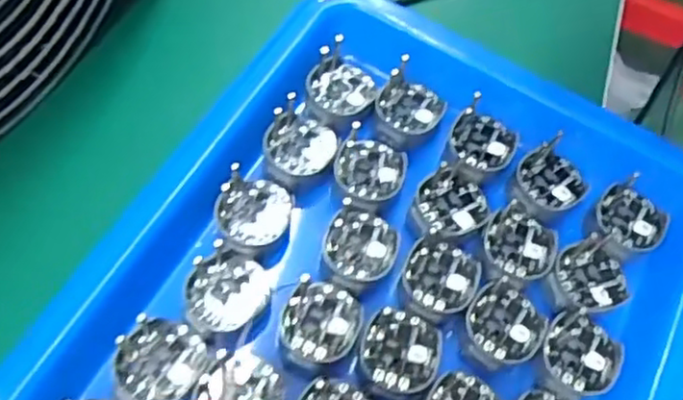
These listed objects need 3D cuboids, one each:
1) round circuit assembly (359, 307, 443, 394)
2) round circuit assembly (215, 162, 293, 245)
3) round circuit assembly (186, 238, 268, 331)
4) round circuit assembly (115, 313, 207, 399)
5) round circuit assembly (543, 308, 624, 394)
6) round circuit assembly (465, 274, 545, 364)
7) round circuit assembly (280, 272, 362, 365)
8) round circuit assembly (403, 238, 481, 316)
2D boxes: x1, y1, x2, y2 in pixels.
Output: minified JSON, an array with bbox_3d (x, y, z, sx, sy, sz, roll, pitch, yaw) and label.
[{"bbox_3d":[0.019,0.048,0.221,0.025,0.004,0.027,2,62,-3],"label":"round circuit assembly"},{"bbox_3d":[-0.030,0.003,0.237,0.024,0.007,0.025,2,62,-3],"label":"round circuit assembly"},{"bbox_3d":[-0.038,0.030,0.224,0.026,0.004,0.027,2,62,-3],"label":"round circuit assembly"},{"bbox_3d":[-0.056,0.049,0.211,0.026,0.004,0.026,2,62,-3],"label":"round circuit assembly"},{"bbox_3d":[0.079,0.051,0.226,0.025,0.004,0.025,2,62,-3],"label":"round circuit assembly"},{"bbox_3d":[0.055,0.040,0.229,0.024,0.005,0.028,34,65,13],"label":"round circuit assembly"},{"bbox_3d":[-0.006,0.039,0.223,0.025,0.004,0.027,2,62,-3],"label":"round circuit assembly"},{"bbox_3d":[0.034,0.025,0.234,0.025,0.004,0.027,2,62,-3],"label":"round circuit assembly"}]

